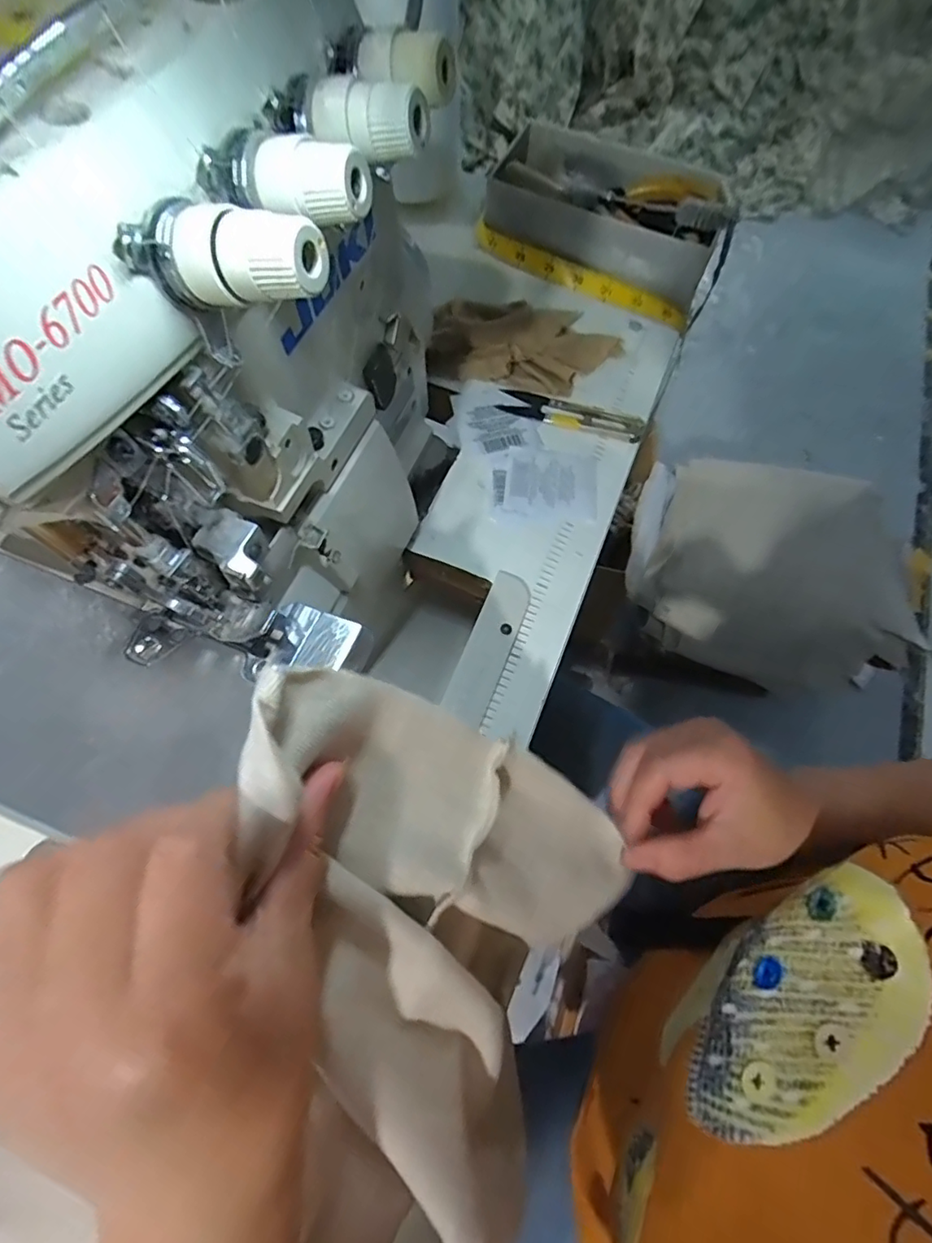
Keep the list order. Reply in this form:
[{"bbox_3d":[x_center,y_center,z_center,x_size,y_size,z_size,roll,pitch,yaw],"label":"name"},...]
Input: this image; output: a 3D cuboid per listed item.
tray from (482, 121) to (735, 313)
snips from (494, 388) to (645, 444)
[{"bbox_3d":[0.109,-0.321,0.443,0.181,0.050,0.112,27,70,10],"label":"tray"},{"bbox_3d":[0.073,-0.144,0.393,0.099,0.005,0.025,13,68,5],"label":"snips"}]

